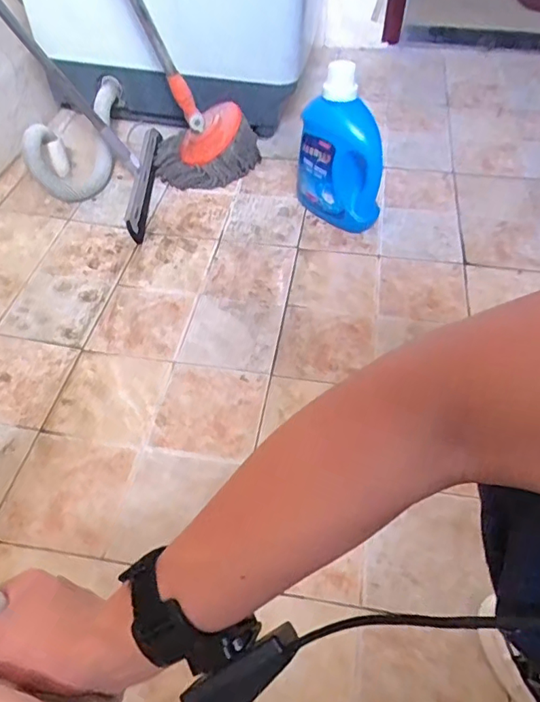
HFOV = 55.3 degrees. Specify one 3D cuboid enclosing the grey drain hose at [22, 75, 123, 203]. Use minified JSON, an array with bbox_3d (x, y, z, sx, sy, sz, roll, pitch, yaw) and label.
[{"bbox_3d":[-0.399,-0.442,1.082,0.147,0.118,0.298,-2,50,-2],"label":"grey drain hose"}]

